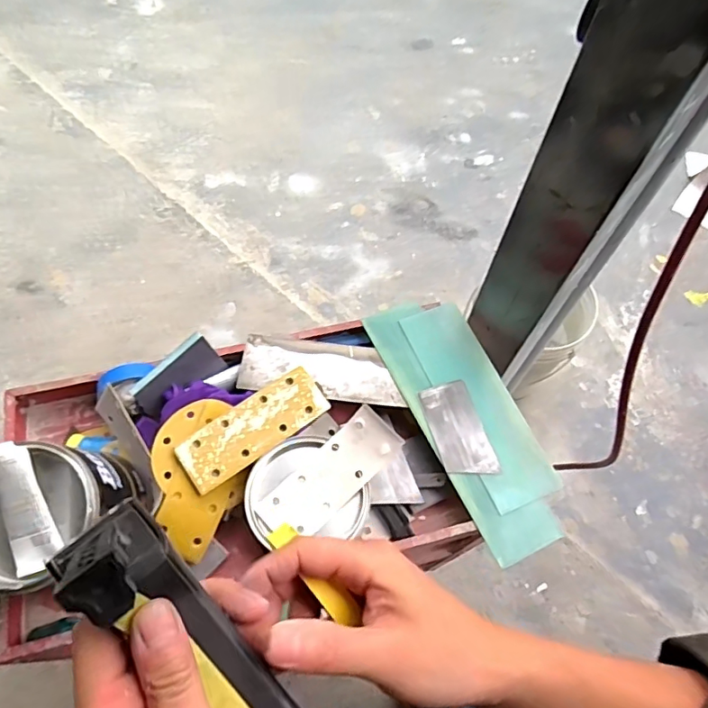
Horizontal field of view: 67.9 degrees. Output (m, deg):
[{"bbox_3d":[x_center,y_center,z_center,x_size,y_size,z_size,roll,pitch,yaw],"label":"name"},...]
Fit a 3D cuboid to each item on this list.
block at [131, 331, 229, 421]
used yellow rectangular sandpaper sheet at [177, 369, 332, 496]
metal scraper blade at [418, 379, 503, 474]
[{"bbox_3d":[-0.241,0.034,0.729,0.122,0.072,0.026,-47,40,-18],"label":"block"},{"bbox_3d":[-0.129,0.094,0.687,0.197,0.022,0.072,-34,68,-18],"label":"used yellow rectangular sandpaper sheet"},{"bbox_3d":[0.146,0.105,0.738,0.074,0.006,0.137,-13,62,-10],"label":"metal scraper blade"}]

